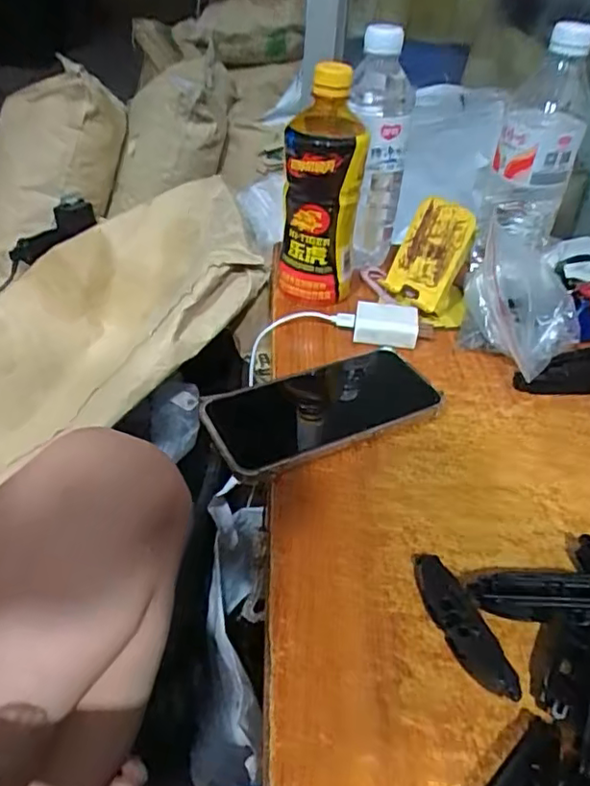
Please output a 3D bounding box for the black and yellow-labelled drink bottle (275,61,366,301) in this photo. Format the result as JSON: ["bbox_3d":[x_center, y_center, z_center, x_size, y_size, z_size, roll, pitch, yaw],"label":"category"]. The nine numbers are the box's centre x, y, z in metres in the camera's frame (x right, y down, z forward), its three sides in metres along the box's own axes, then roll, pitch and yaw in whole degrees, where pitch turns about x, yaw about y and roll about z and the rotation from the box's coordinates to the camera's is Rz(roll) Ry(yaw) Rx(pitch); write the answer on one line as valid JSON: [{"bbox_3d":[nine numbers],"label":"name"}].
[{"bbox_3d":[0.022,-0.175,0.519,0.066,0.185,0.067,3,39,0],"label":"black and yellow-labelled drink bottle"}]

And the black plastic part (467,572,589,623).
[{"bbox_3d":[0.130,0.105,0.307,0.076,0.023,0.019,-5,37,13],"label":"black plastic part"}]

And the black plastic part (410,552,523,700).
[{"bbox_3d":[0.084,0.118,0.311,0.020,0.019,0.081,-14,42,-20],"label":"black plastic part"}]

